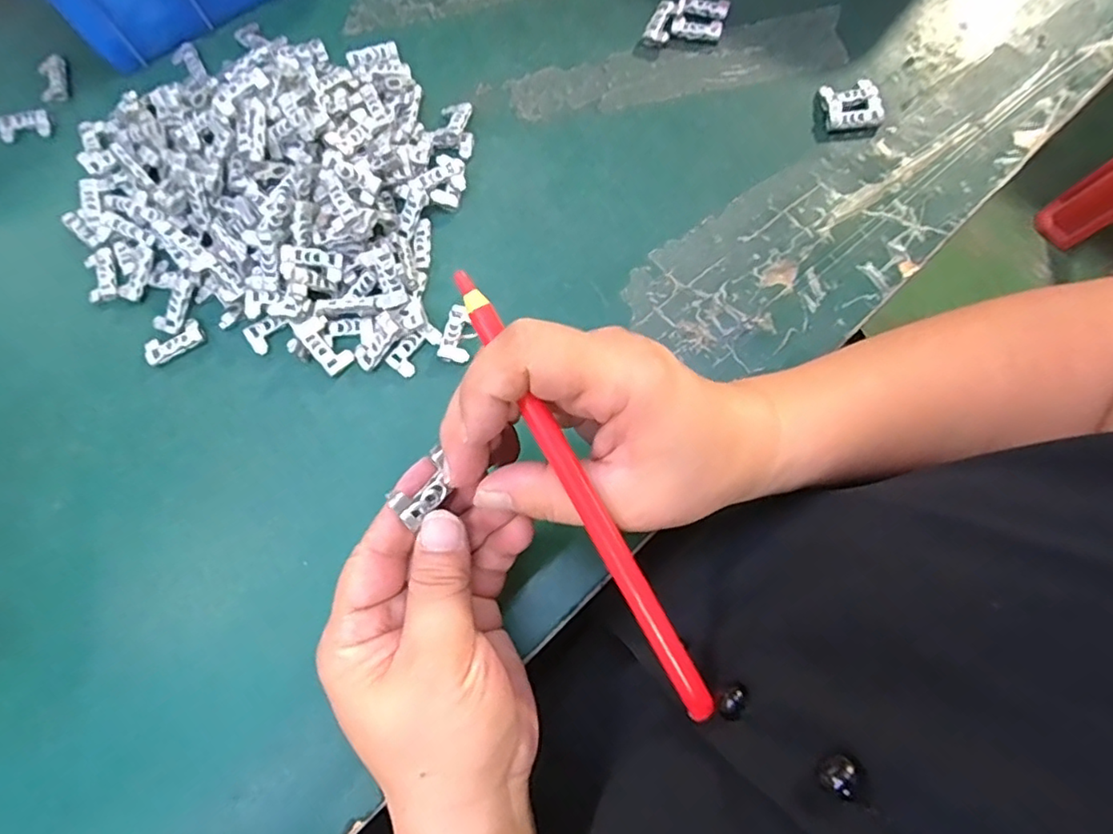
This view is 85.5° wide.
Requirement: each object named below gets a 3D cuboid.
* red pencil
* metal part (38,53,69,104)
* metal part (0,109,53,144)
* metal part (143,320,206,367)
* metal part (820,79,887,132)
[{"bbox_3d":[0.009,0.026,0.198,0.010,0.005,0.162,-29,91,-6],"label":"red pencil"},{"bbox_3d":[-0.315,-0.213,0.376,0.015,0.005,0.034,-13,74,-2],"label":"metal part"},{"bbox_3d":[-0.324,-0.178,0.368,0.030,0.008,0.016,-11,74,-1],"label":"metal part"},{"bbox_3d":[-0.204,-0.040,0.322,0.030,0.005,0.015,-29,75,-6],"label":"metal part"},{"bbox_3d":[0.169,-0.179,0.345,0.030,0.008,0.031,-9,74,-1],"label":"metal part"}]

